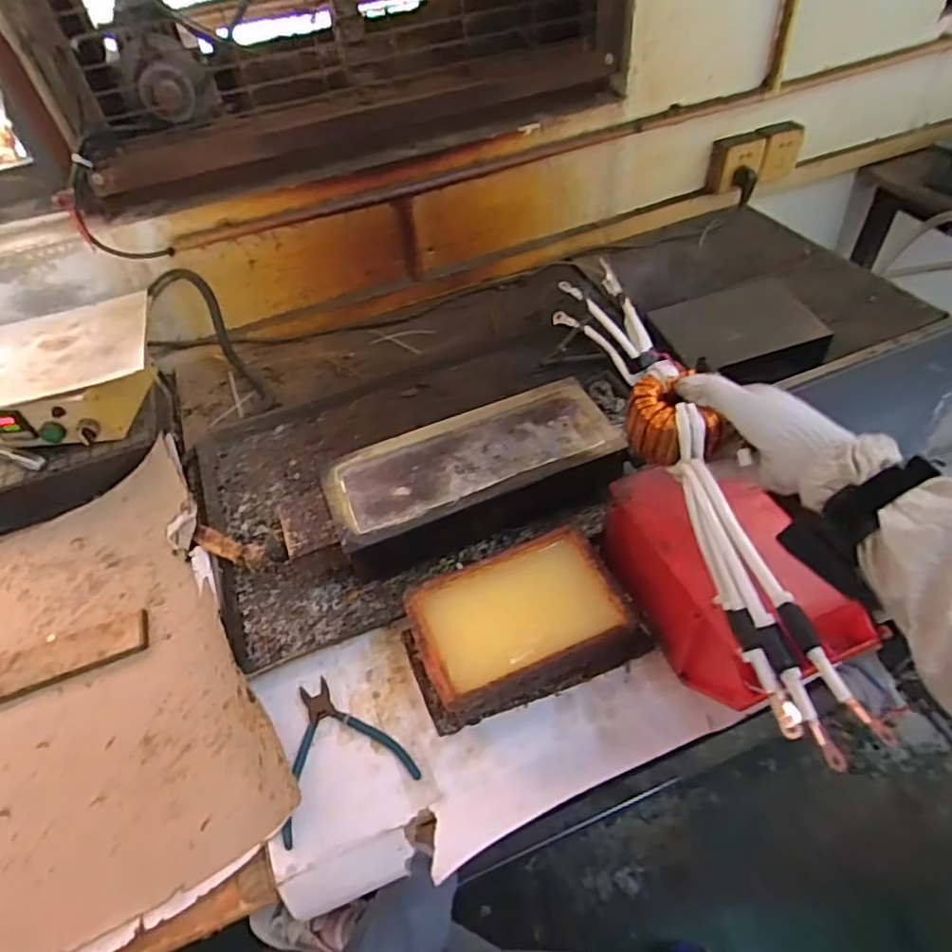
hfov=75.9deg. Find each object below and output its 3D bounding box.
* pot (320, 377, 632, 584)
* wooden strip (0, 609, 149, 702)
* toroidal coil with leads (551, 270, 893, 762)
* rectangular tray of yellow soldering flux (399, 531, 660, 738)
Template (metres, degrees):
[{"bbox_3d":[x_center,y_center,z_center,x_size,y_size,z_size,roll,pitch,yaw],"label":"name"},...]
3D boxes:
[{"bbox_3d":[-0.003,-0.002,0.741,0.338,0.083,0.143,-21,50,-11],"label":"pot"},{"bbox_3d":[-0.524,0.223,0.685,0.300,0.014,0.058,-19,50,-10],"label":"wooden strip"},{"bbox_3d":[0.169,-0.017,0.514,0.068,0.075,0.479,-12,55,-4],"label":"toroidal coil with leads"},{"bbox_3d":[0.044,0.152,0.624,0.223,0.068,0.137,-22,50,-12],"label":"rectangular tray of yellow soldering flux"}]

